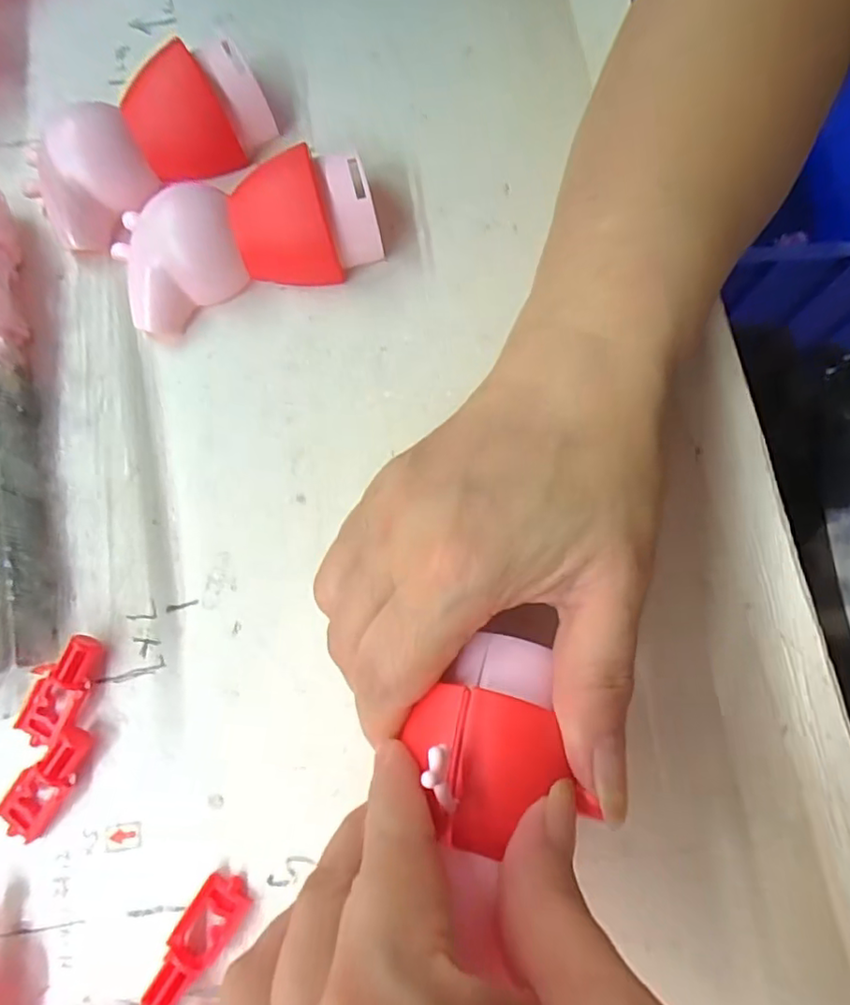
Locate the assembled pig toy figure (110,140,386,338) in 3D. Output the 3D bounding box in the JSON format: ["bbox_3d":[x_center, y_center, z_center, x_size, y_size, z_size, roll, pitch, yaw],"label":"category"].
[{"bbox_3d":[-0.071,-0.105,0.234,0.098,0.033,0.047,-19,75,-1],"label":"assembled pig toy figure"}]

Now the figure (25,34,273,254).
[{"bbox_3d":[-0.114,-0.148,0.245,0.101,0.030,0.046,-35,76,-5],"label":"figure"}]

